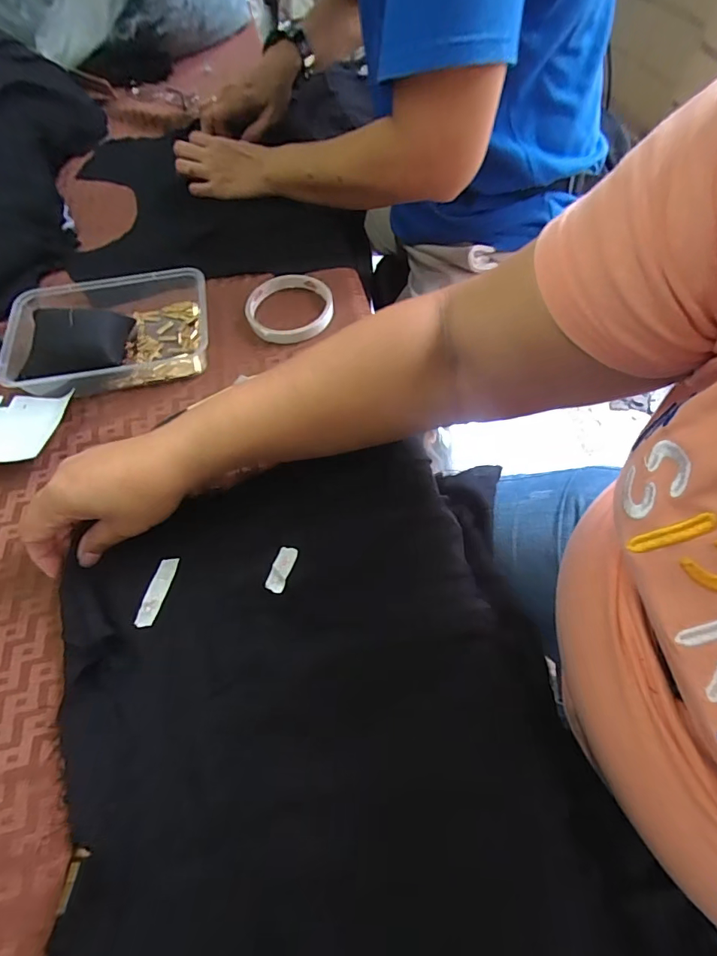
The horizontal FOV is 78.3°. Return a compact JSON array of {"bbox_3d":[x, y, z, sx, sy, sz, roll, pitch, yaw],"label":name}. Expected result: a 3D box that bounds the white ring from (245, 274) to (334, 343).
[{"bbox_3d":[-0.068,-0.168,0.437,0.083,0.016,0.084,-1,62,1],"label":"white ring"}]

